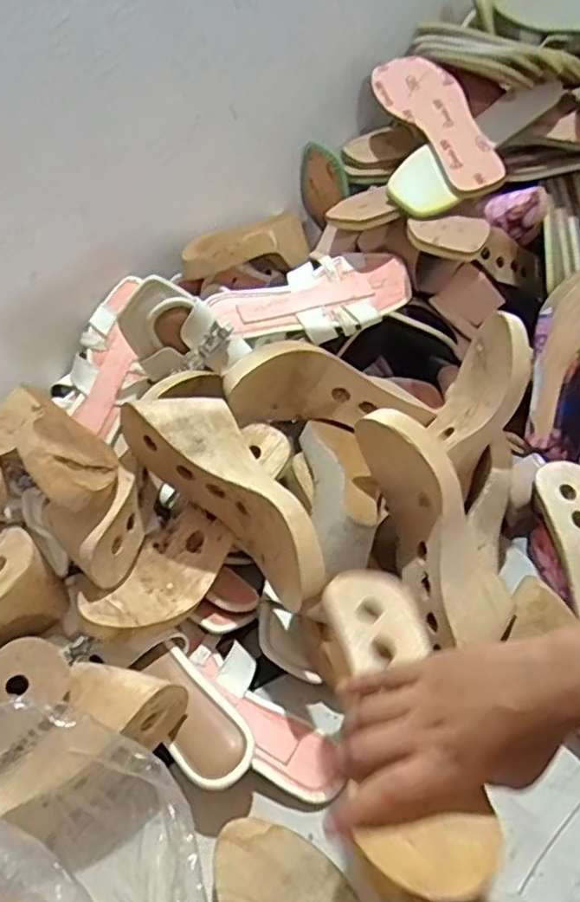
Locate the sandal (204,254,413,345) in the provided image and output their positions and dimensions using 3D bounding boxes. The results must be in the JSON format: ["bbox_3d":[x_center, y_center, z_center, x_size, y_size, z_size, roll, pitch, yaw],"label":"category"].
[{"bbox_3d":[0.026,-0.159,0.740,0.223,0.050,0.086,-16,76,-14],"label":"sandal"}]

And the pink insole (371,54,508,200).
[{"bbox_3d":[0.172,-0.382,0.765,0.076,0.012,0.237,-28,65,-1],"label":"pink insole"}]

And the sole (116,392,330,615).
[{"bbox_3d":[-0.041,0.032,0.555,0.079,0.079,0.219,-36,70,-28],"label":"sole"}]

